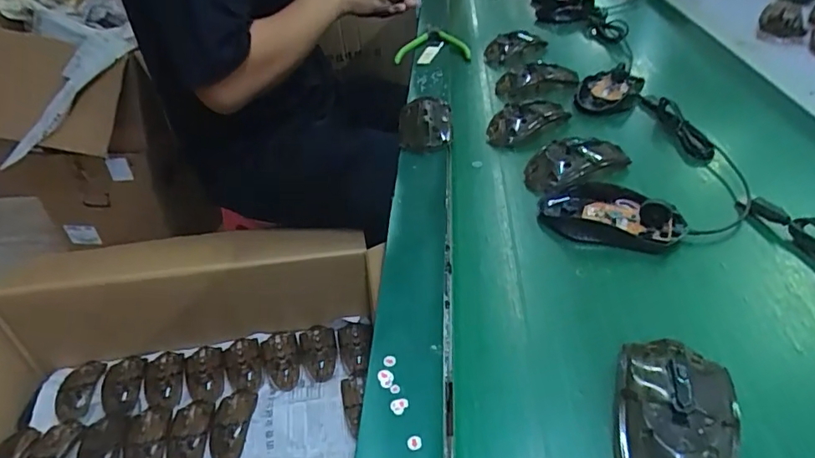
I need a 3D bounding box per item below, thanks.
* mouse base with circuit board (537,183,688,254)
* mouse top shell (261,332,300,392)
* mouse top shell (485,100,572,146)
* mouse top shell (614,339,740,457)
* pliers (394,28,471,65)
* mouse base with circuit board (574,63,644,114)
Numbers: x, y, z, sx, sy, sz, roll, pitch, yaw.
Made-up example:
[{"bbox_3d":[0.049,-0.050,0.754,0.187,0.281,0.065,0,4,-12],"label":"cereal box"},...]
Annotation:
[{"bbox_3d":[0.171,-0.016,0.442,0.113,0.025,0.067,9,40,19],"label":"mouse base with circuit board"},{"bbox_3d":[-0.208,0.215,0.866,0.055,0.021,0.112,-15,40,-12],"label":"mouse top shell"},{"bbox_3d":[0.140,-0.121,0.583,0.102,0.029,0.047,-22,40,-20],"label":"mouse top shell"},{"bbox_3d":[0.147,0.099,0.288,0.059,0.028,0.107,10,40,20],"label":"mouse top shell"},{"bbox_3d":[0.048,-0.298,0.837,0.112,0.016,0.133,3,38,11],"label":"pliers"},{"bbox_3d":[0.245,-0.170,0.637,0.062,0.023,0.094,21,45,30],"label":"mouse base with circuit board"}]

